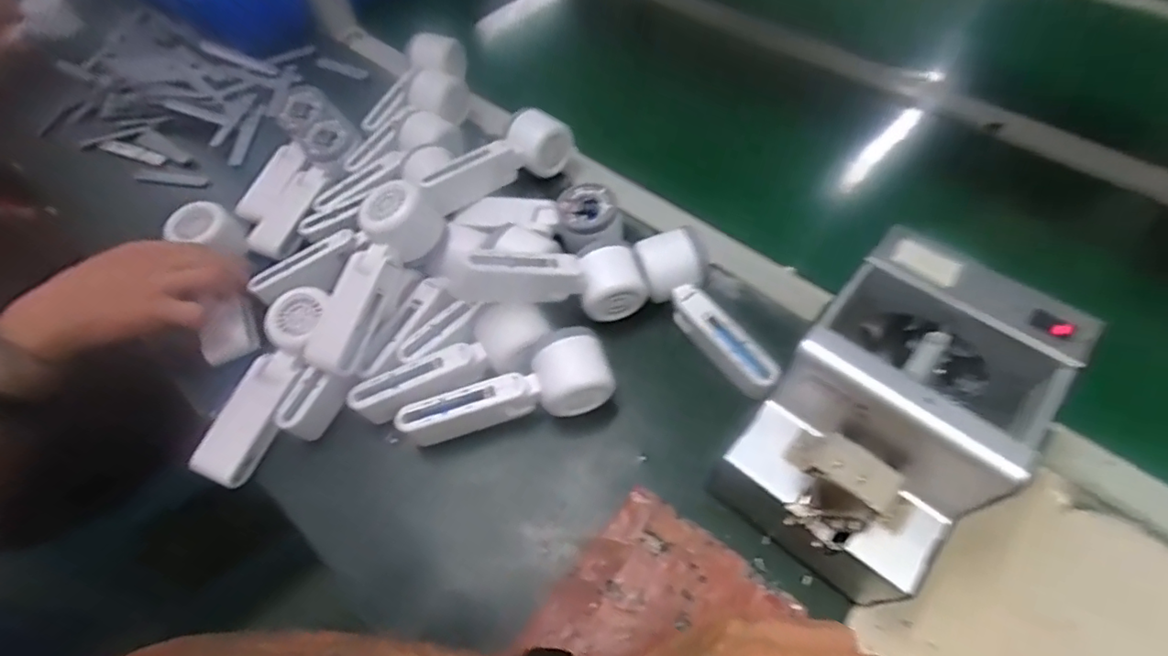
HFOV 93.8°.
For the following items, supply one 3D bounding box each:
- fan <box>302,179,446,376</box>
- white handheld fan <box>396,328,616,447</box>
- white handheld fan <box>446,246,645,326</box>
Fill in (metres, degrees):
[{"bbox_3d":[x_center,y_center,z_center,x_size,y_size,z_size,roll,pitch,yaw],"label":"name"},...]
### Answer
[{"bbox_3d":[-0.174,-0.041,0.453,0.059,0.048,0.166,18,75,15],"label":"fan"},{"bbox_3d":[-0.061,0.055,0.439,0.168,0.051,0.057,-18,59,-8],"label":"white handheld fan"},{"bbox_3d":[-0.029,-0.045,0.460,0.163,0.054,0.059,3,54,-28],"label":"white handheld fan"}]

